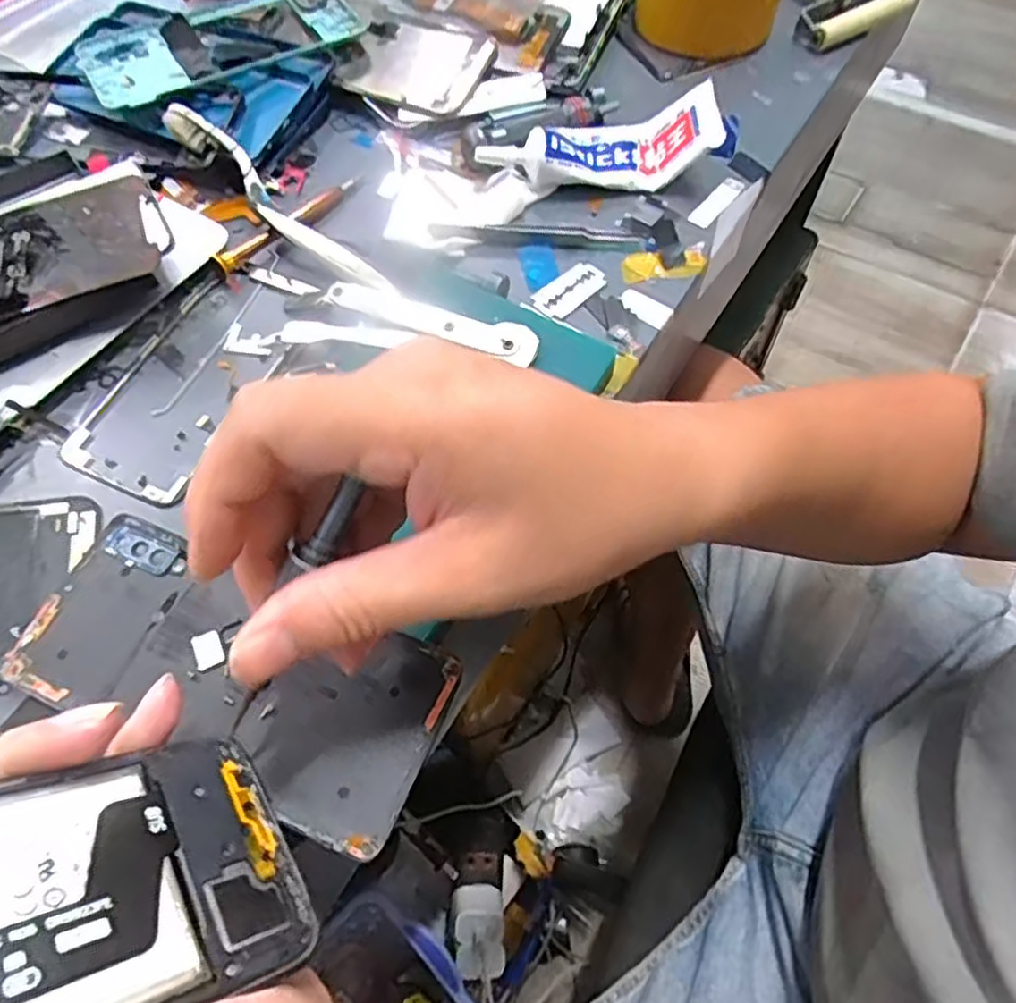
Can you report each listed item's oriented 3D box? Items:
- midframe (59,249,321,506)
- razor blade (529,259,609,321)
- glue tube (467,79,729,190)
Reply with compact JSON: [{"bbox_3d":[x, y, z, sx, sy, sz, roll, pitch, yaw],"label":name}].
[{"bbox_3d":[-0.150,-0.068,0.345,0.063,0.007,0.146,21,63,12],"label":"midframe"},{"bbox_3d":[0.032,-0.111,0.365,0.025,0.005,0.040,39,68,20],"label":"razor blade"},{"bbox_3d":[0.050,-0.206,0.392,0.133,0.035,0.043,2,64,-1],"label":"glue tube"}]

